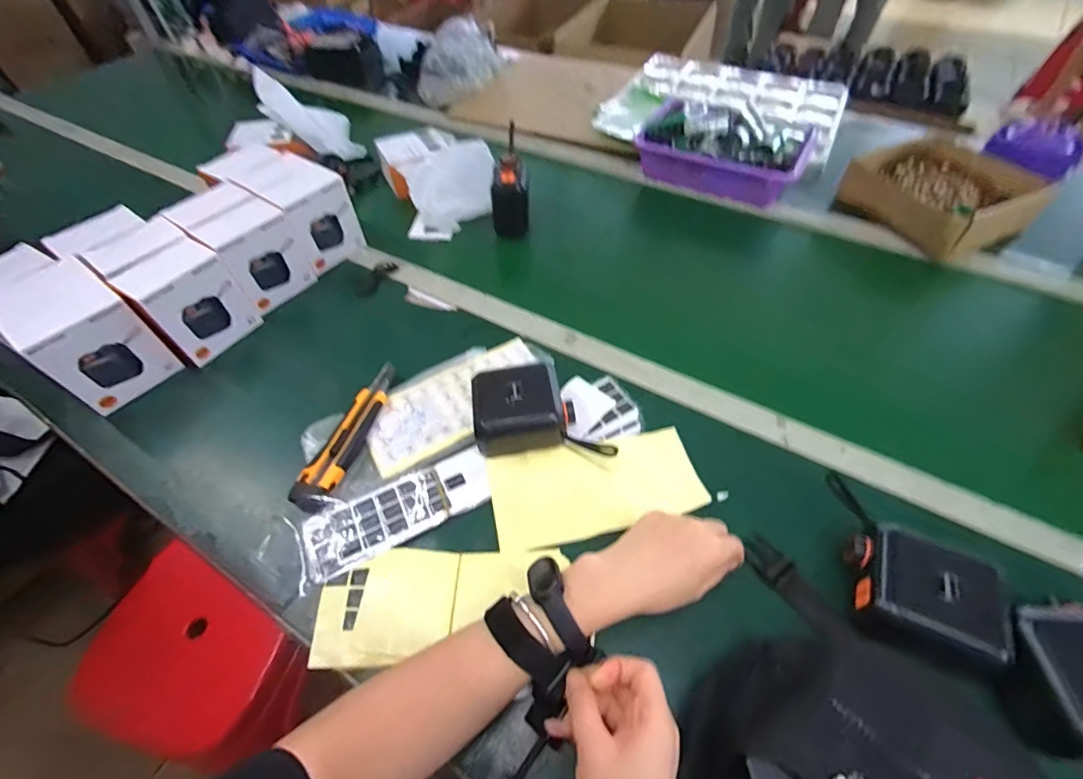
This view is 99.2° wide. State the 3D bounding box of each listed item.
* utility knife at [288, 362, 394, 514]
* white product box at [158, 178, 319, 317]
[{"bbox_3d":[-0.201,0.044,0.500,0.042,0.013,0.181,14,54,12],"label":"utility knife"},{"bbox_3d":[-0.407,-0.195,0.640,0.141,0.114,0.107,29,60,21],"label":"white product box"}]

